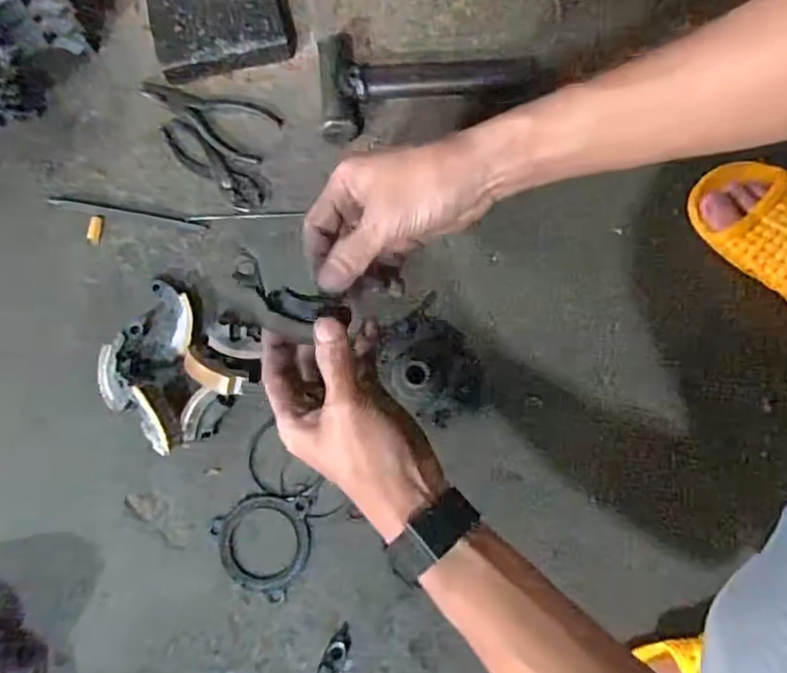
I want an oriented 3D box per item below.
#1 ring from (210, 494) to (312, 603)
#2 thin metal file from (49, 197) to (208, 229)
[{"bbox_3d":[-0.109,0.172,0.472,0.081,0.007,0.080,0,78,1],"label":"ring"},{"bbox_3d":[-0.248,-0.117,0.542,0.152,0.006,0.009,9,79,3],"label":"thin metal file"}]

